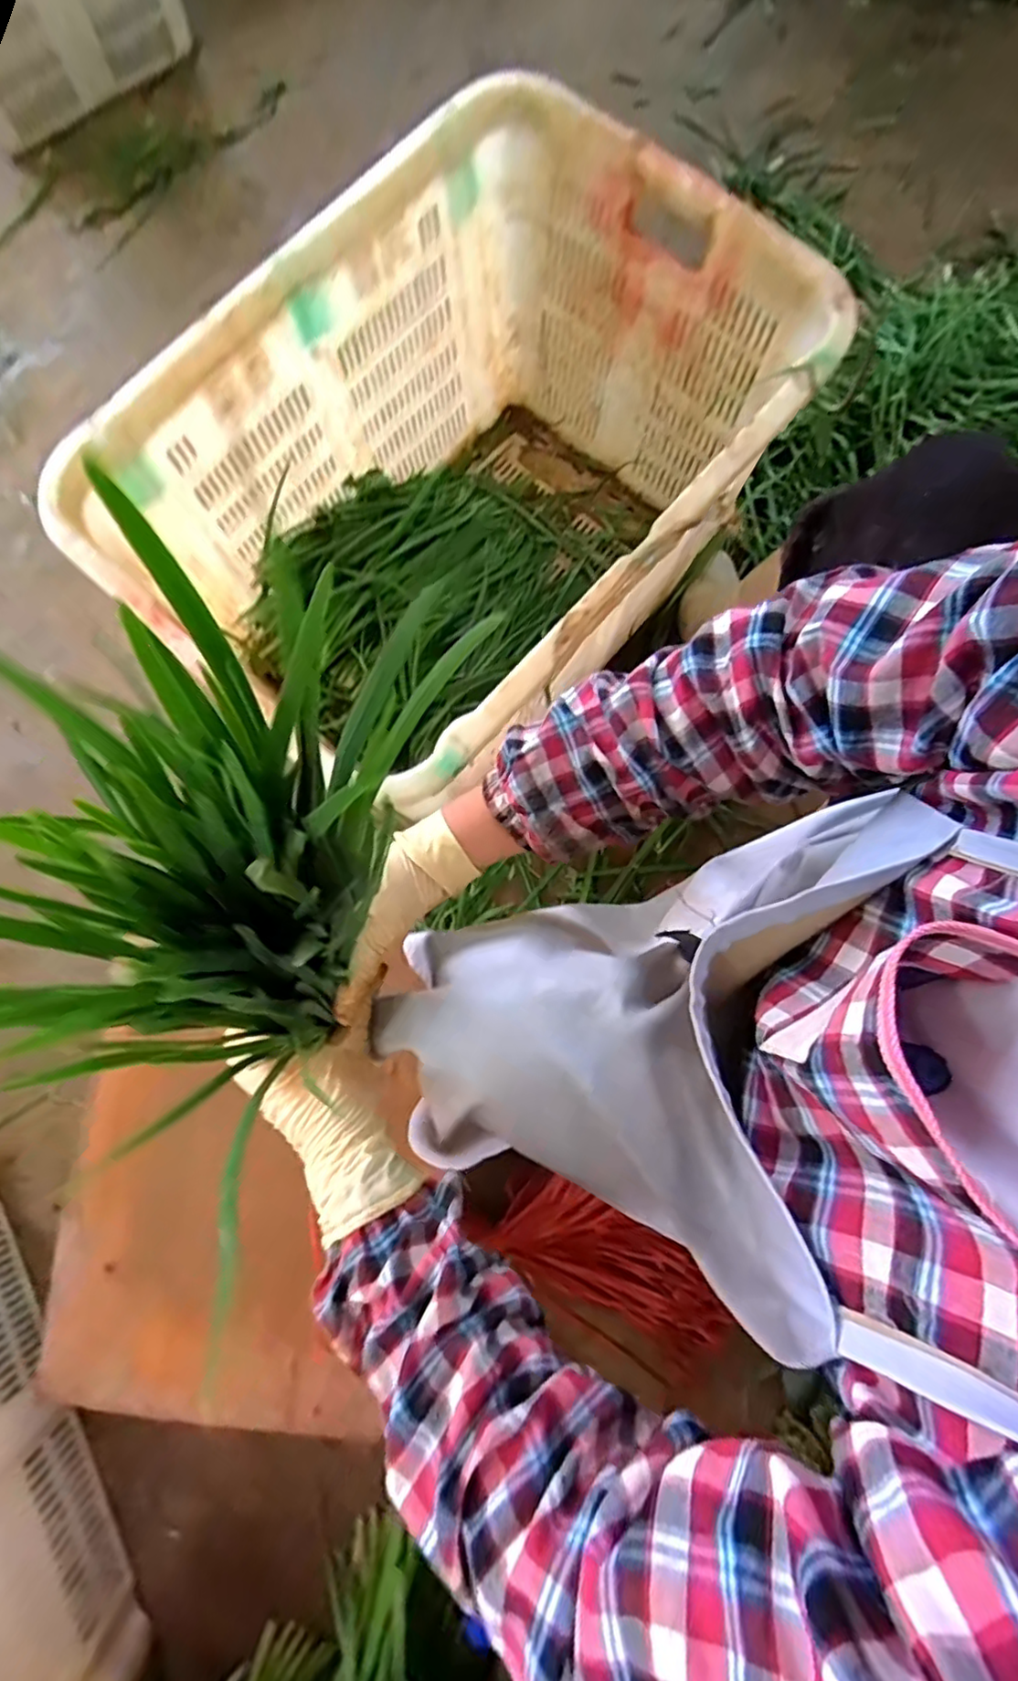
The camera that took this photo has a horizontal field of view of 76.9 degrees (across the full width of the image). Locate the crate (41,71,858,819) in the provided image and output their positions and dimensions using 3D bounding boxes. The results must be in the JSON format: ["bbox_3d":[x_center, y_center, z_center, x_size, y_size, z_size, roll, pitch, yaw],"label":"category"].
[{"bbox_3d":[-0.052,-0.362,0.738,0.469,0.356,0.661,42,80,8],"label":"crate"}]

